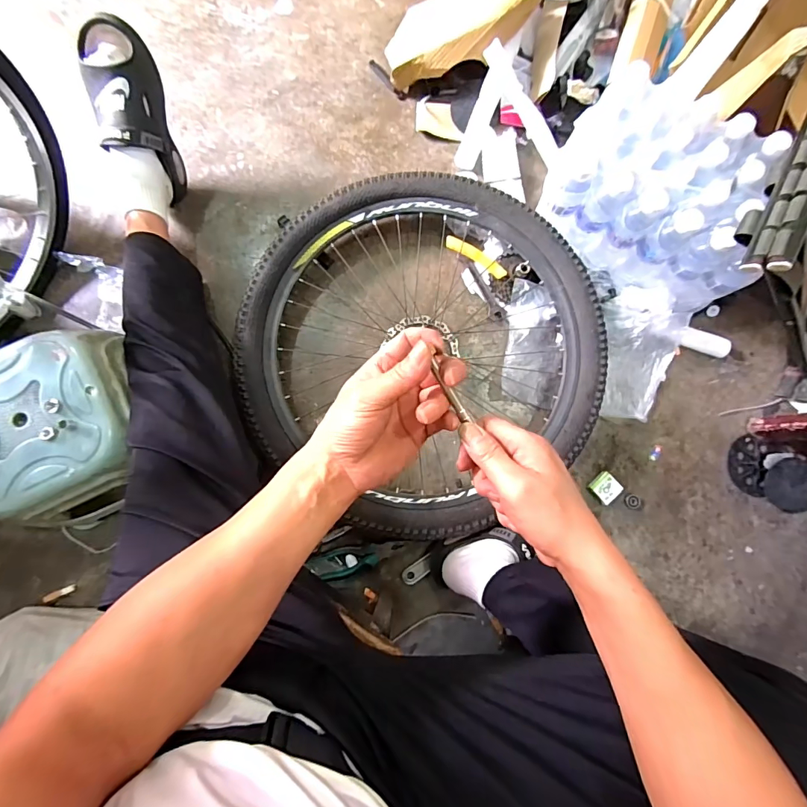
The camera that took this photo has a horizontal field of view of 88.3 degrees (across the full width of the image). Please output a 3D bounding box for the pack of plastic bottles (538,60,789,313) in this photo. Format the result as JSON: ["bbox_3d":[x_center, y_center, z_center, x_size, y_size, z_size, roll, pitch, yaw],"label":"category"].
[{"bbox_3d":[0.453,-0.367,0.743,0.367,0.202,0.252,32,84,1],"label":"pack of plastic bottles"}]

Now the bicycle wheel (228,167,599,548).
[{"bbox_3d":[0.031,-0.090,0.764,0.620,0.097,0.625,0,83,-3],"label":"bicycle wheel"}]

